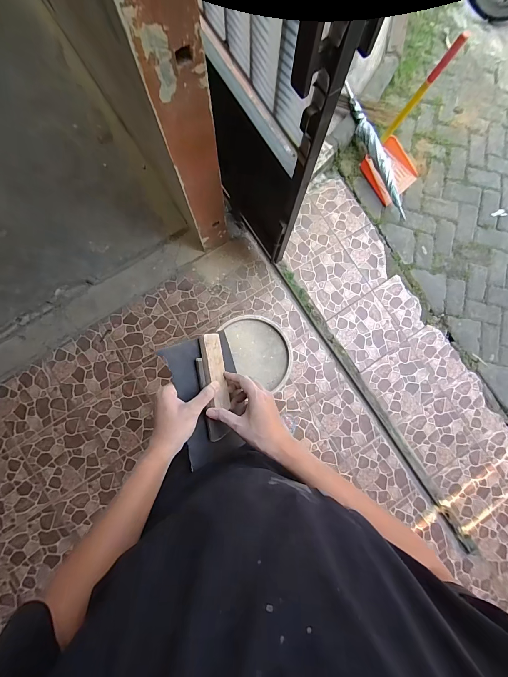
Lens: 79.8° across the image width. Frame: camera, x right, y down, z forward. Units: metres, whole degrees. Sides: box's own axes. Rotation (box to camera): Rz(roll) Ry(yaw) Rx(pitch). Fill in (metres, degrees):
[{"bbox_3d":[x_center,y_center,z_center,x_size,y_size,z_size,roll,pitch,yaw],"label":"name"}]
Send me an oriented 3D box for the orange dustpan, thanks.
[{"bbox_3d":[0.751,-0.941,1.359,0.272,0.610,0.262,-42,88,-4],"label":"orange dustpan"}]

